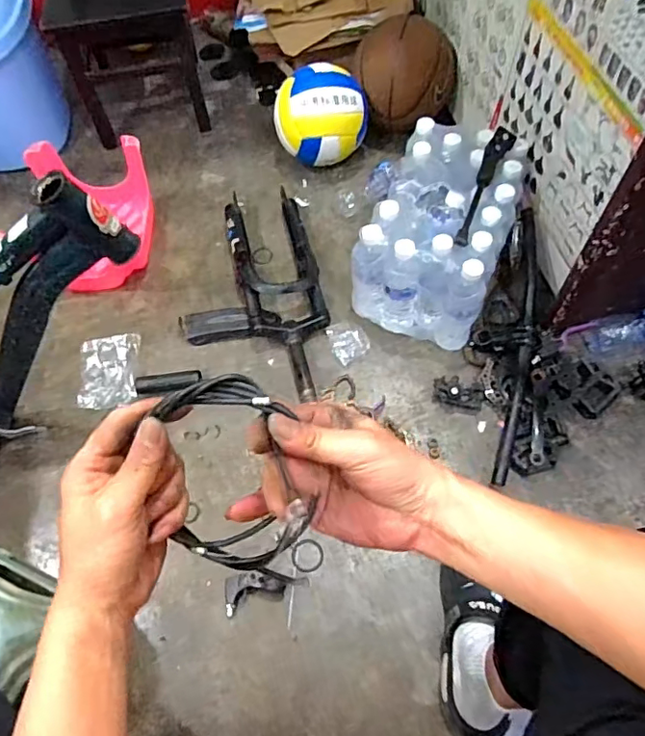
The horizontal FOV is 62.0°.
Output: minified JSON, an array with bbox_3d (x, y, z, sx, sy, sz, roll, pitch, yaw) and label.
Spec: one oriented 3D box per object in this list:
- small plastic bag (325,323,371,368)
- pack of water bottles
[{"bbox_3d":[0.046,-0.053,1.032,0.073,0.011,0.084,-30,64,-13],"label":"small plastic bag"},{"bbox_3d":[0.223,-0.259,1.018,0.234,0.209,0.349,21,65,14],"label":"pack of water bottles"}]

